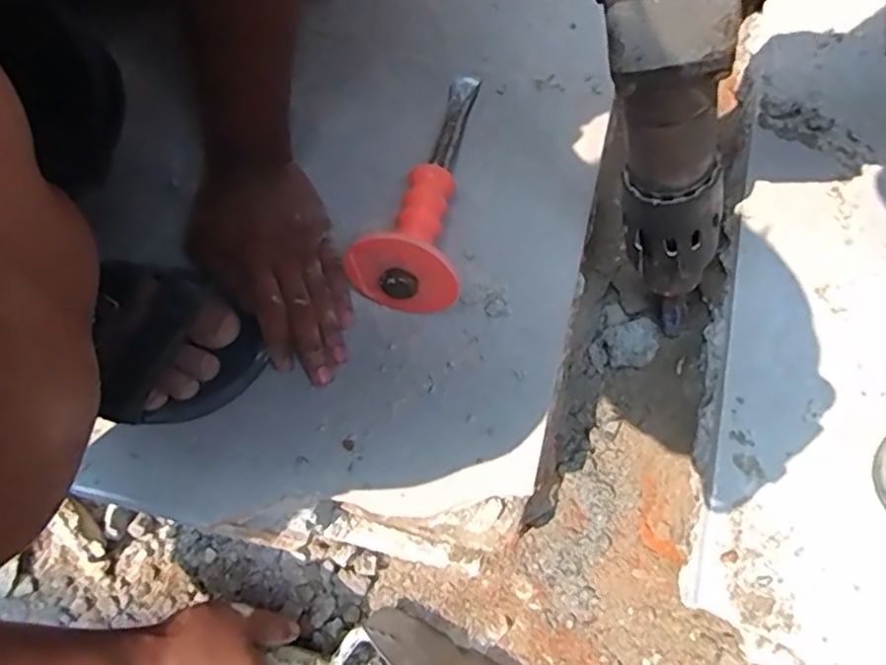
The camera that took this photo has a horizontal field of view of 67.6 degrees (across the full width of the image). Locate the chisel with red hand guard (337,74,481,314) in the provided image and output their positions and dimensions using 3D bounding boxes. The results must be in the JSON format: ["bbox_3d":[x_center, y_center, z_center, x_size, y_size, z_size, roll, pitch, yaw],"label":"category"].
[{"bbox_3d":[-0.004,-0.113,0.490,0.071,0.075,0.209,15,57,5],"label":"chisel with red hand guard"}]

